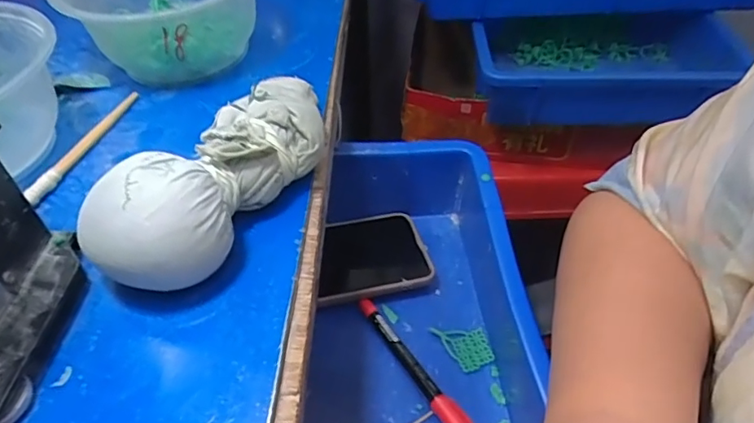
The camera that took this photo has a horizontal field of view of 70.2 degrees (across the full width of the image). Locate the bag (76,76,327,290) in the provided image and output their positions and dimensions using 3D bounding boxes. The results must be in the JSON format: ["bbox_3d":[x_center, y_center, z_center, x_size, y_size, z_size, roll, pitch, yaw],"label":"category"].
[{"bbox_3d":[-0.070,-0.023,0.265,0.059,0.050,0.157,21,50,20],"label":"bag"}]

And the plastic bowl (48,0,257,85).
[{"bbox_3d":[-0.146,-0.145,0.367,0.116,0.064,0.116,-1,46,1],"label":"plastic bowl"}]

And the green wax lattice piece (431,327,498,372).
[{"bbox_3d":[0.061,0.096,0.378,0.035,0.007,0.034,-13,47,-11],"label":"green wax lattice piece"}]

